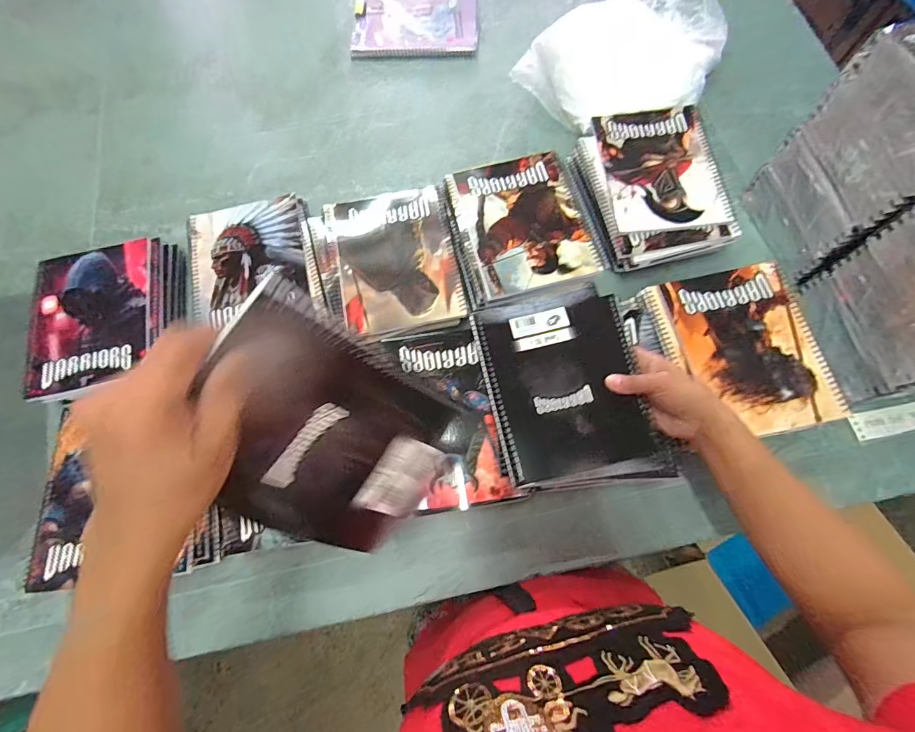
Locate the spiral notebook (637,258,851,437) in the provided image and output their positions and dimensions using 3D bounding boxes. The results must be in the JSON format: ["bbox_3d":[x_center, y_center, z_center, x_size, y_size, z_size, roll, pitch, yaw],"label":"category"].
[{"bbox_3d":[0.324,-0.021,0.479,0.162,0.017,0.191,-11,71,-2],"label":"spiral notebook"}]

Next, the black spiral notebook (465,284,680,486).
[{"bbox_3d":[0.116,0.021,0.457,0.159,0.019,0.213,-12,71,-2],"label":"black spiral notebook"}]

